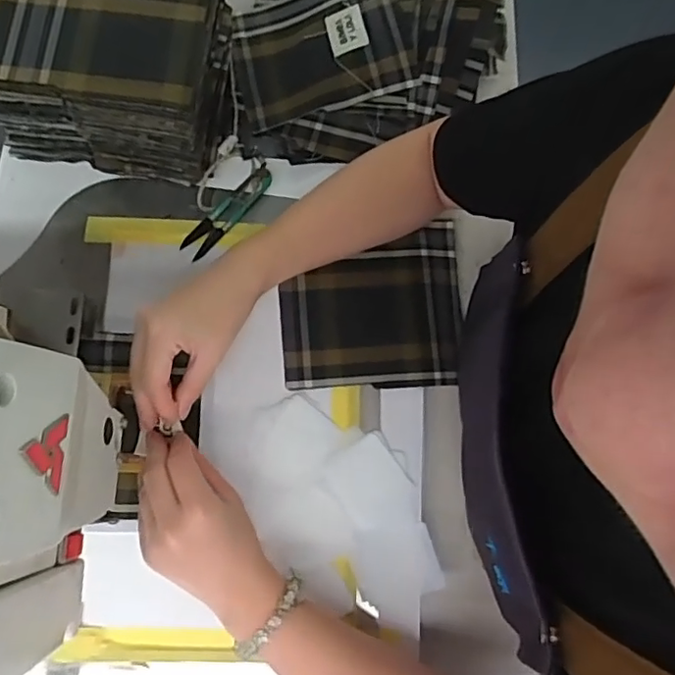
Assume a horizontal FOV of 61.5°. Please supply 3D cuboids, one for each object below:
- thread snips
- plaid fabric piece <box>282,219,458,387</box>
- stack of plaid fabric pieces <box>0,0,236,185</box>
[{"bbox_3d":[-0.098,-0.114,0.516,0.024,0.011,0.106,40,79,8],"label":"thread snips"},{"bbox_3d":[0.032,-0.029,0.500,0.160,0.008,0.144,-4,76,-2],"label":"plaid fabric piece"},{"bbox_3d":[-0.186,-0.234,0.473,0.173,0.119,0.148,7,76,1],"label":"stack of plaid fabric pieces"}]

